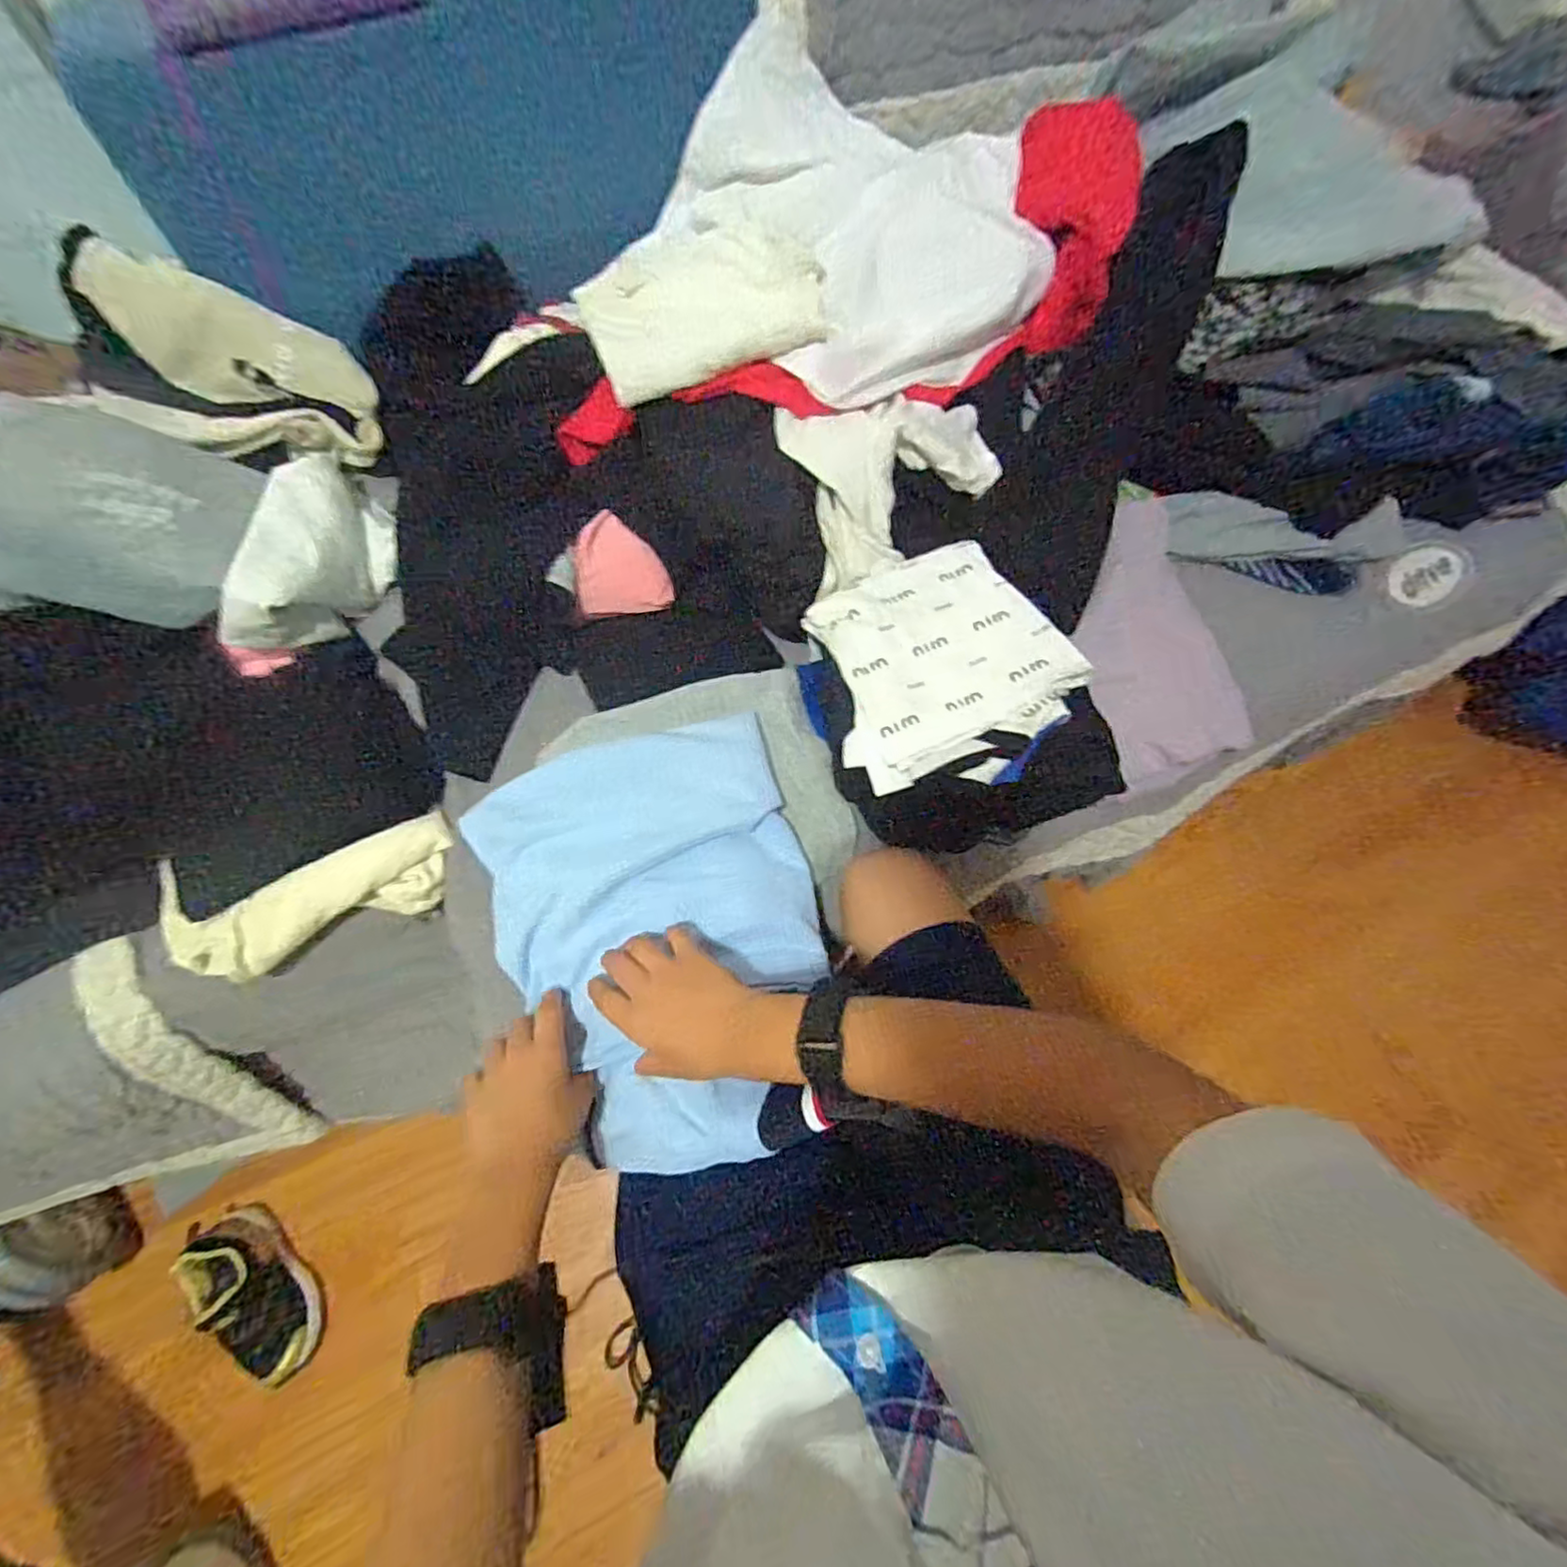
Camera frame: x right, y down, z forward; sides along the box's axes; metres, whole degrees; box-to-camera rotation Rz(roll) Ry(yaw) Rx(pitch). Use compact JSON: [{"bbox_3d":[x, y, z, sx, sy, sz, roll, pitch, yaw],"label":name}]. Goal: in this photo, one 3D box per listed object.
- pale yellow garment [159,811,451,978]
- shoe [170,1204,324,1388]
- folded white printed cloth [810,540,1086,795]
[{"bbox_3d":[-0.390,0.097,0.546,0.229,0.042,0.094,-14,67,-6],"label":"pale yellow garment"},{"bbox_3d":[-0.596,0.566,0.736,0.085,0.075,0.193,-35,71,-14],"label":"shoe"},{"bbox_3d":[0.124,-0.103,0.548,0.192,0.033,0.188,-27,69,-11],"label":"folded white printed cloth"}]

